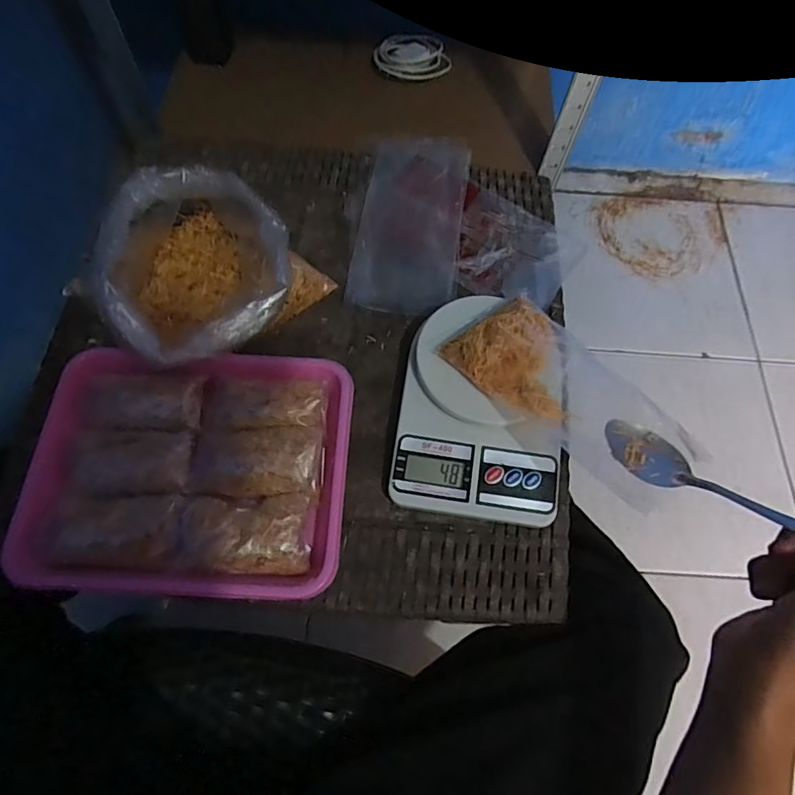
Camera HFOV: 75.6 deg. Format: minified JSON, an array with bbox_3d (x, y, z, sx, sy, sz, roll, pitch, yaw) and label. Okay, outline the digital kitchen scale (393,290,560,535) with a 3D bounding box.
[{"bbox_3d":[0.067,0.006,0.409,0.126,0.033,0.173,8,67,4],"label":"digital kitchen scale"}]

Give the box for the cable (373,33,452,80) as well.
[{"bbox_3d":[0.020,-0.538,0.809,0.106,0.023,0.096,-16,69,-9],"label":"cable"}]

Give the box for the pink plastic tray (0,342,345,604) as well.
[{"bbox_3d":[-0.148,0.054,0.387,0.217,0.052,0.175,2,67,1],"label":"pink plastic tray"}]

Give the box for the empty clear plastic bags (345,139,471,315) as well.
[{"bbox_3d":[0.014,-0.172,0.499,0.096,0.010,0.201,8,67,4],"label":"empty clear plastic bags"}]

